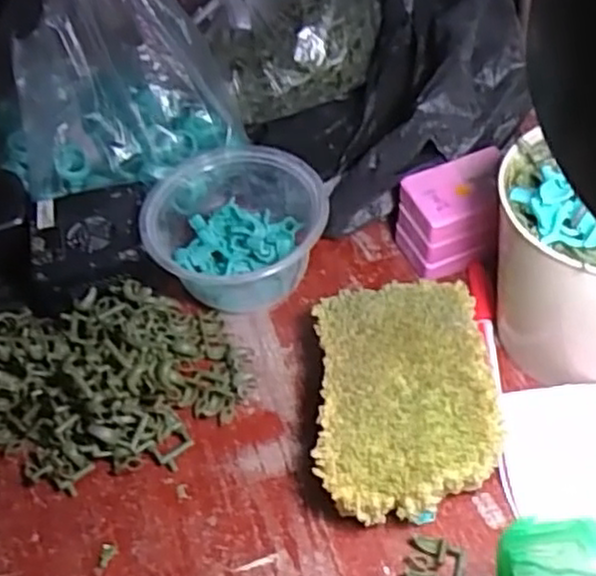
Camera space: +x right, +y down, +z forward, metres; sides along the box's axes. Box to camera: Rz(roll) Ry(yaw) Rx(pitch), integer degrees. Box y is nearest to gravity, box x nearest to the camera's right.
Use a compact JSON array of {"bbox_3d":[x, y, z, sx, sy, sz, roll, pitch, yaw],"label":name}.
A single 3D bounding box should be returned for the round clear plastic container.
[{"bbox_3d":[-0.038,-0.039,0.481,0.113,0.062,0.094,1,51,6],"label":"round clear plastic container"}]

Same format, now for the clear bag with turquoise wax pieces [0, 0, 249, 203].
[{"bbox_3d":[-0.123,-0.144,0.461,0.144,0.155,0.089,1,51,8],"label":"clear bag with turquoise wax pieces"}]

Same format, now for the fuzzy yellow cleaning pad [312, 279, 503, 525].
[{"bbox_3d":[0.057,0.061,0.404,0.094,0.044,0.140,-4,50,3],"label":"fuzzy yellow cleaning pad"}]

